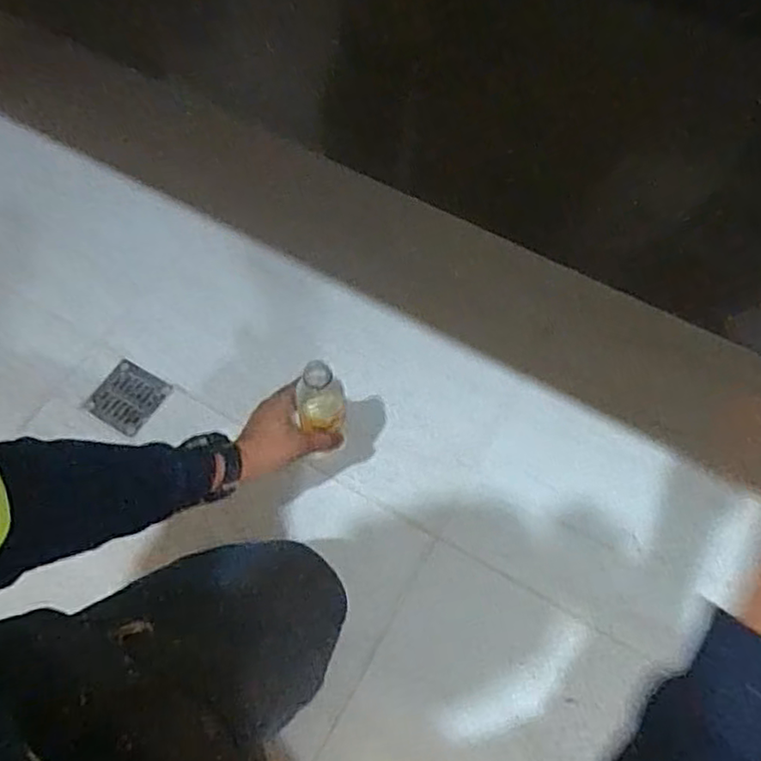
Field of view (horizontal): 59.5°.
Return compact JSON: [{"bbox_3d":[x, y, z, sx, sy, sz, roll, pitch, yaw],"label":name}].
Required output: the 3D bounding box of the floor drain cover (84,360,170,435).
[{"bbox_3d":[-0.390,0.027,1.028,0.097,0.005,0.100,26,64,14],"label":"floor drain cover"}]

